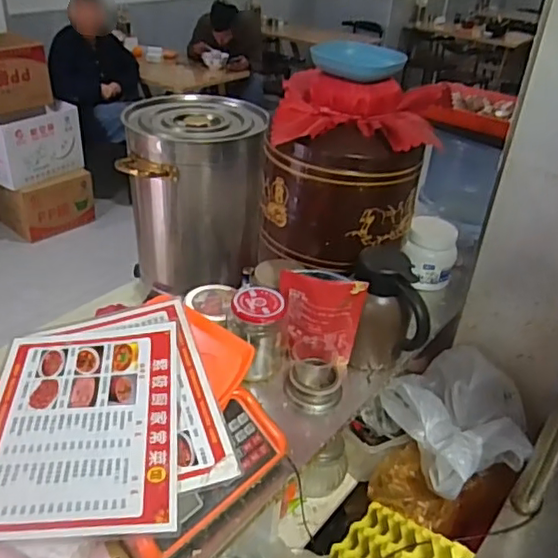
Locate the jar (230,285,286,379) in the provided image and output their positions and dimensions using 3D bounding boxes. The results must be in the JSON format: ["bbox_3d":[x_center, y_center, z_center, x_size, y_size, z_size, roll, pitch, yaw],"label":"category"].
[{"bbox_3d":[-0.032,0.083,0.912,0.079,0.136,0.072,3,33,-2],"label":"jar"}]

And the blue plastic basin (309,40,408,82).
[{"bbox_3d":[0.126,-0.348,0.938,0.145,0.033,0.136,6,33,2],"label":"blue plastic basin"}]

